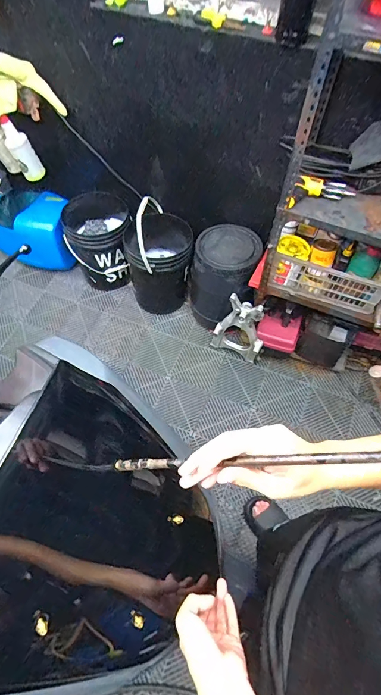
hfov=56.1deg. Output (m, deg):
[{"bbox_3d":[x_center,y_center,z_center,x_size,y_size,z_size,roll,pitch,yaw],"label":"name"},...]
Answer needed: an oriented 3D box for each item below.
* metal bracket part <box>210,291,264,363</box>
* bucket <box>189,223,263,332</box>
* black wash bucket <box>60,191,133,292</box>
[{"bbox_3d":[0.209,-0.077,1.503,0.217,0.361,0.090,24,63,12],"label":"metal bracket part"},{"bbox_3d":[0.136,-0.282,1.585,0.269,0.440,0.277,0,61,0],"label":"bucket"},{"bbox_3d":[-0.432,-0.509,1.740,0.310,0.361,0.348,-11,61,-7],"label":"black wash bucket"}]

